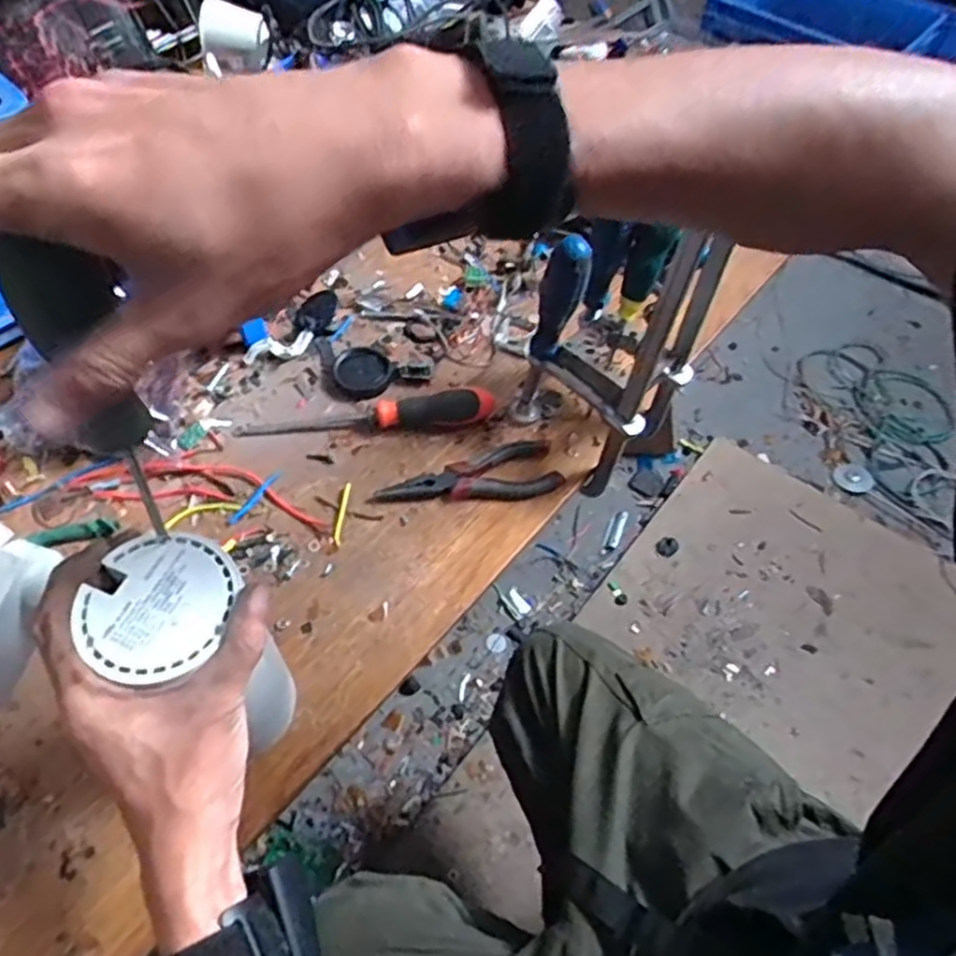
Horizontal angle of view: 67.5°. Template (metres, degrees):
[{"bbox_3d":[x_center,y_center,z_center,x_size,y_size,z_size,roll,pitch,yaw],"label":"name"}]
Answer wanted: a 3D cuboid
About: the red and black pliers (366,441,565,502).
[{"bbox_3d":[-0.009,0.001,0.609,0.158,0.015,0.055,-11,56,-10],"label":"red and black pliers"}]

